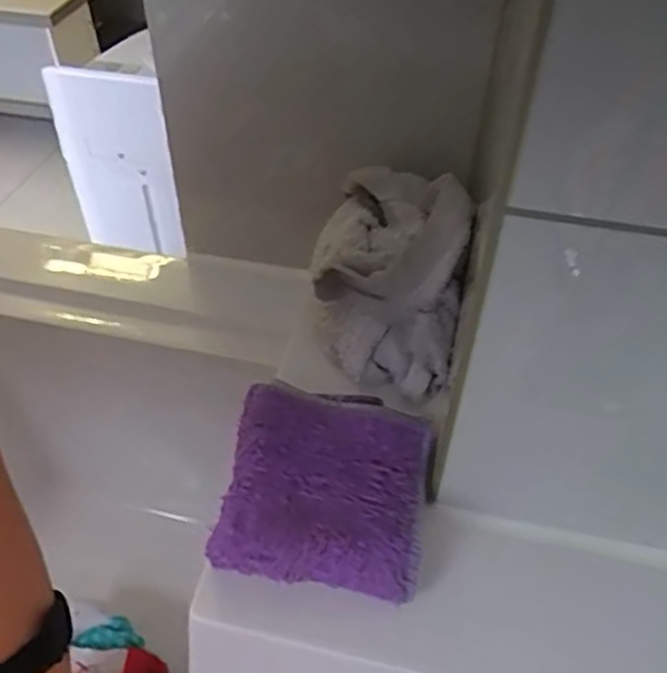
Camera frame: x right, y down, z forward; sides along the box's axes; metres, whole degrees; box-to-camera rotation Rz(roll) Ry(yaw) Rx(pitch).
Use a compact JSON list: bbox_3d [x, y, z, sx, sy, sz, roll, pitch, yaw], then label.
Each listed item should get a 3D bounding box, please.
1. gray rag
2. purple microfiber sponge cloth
[{"bbox_3d":[0.032,-0.034,0.391,0.082,0.097,0.085,8,46,5],"label":"gray rag"},{"bbox_3d":[-0.003,0.069,0.329,0.094,0.016,0.100,9,46,7],"label":"purple microfiber sponge cloth"}]

